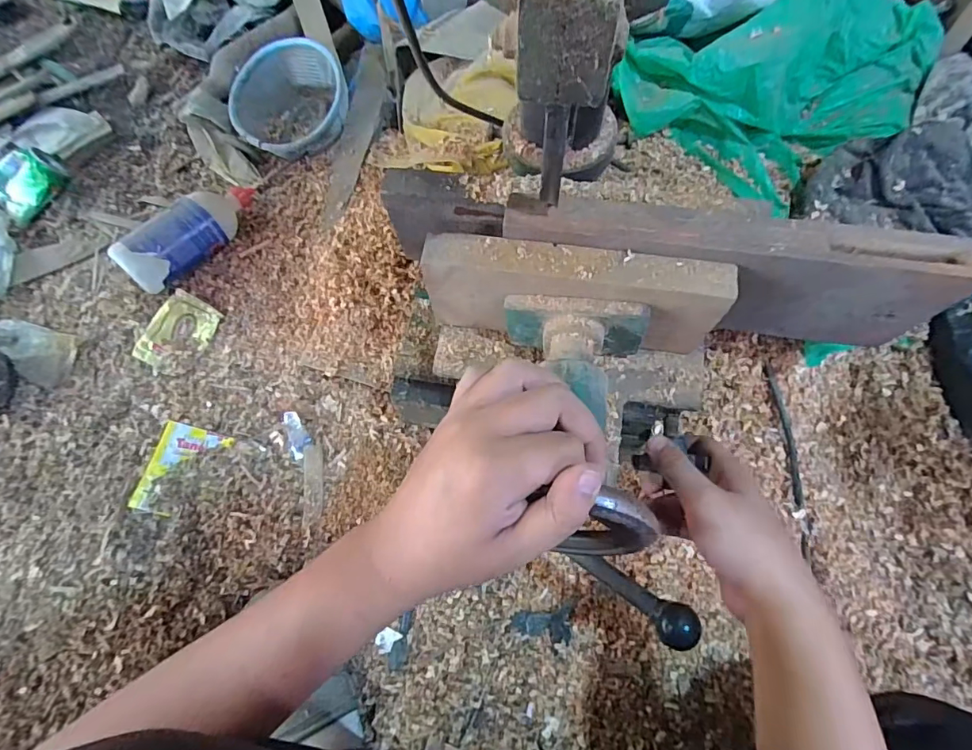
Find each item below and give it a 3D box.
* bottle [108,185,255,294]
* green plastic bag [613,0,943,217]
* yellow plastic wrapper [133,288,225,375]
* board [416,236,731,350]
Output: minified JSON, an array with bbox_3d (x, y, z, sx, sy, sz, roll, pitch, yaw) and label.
[{"bbox_3d":[-0.385,-0.191,0.636,0.190,0.068,0.071,-42,71,-14],"label":"bottle"},{"bbox_3d":[0.326,-0.324,0.532,0.370,0.108,0.226,-37,70,-12],"label":"green plastic bag"},{"bbox_3d":[-0.390,-0.053,0.612,0.076,0.017,0.099,29,72,14],"label":"yellow plastic wrapper"},{"bbox_3d":[0.062,-0.058,0.368,0.210,0.086,0.030,8,68,6],"label":"board"}]

